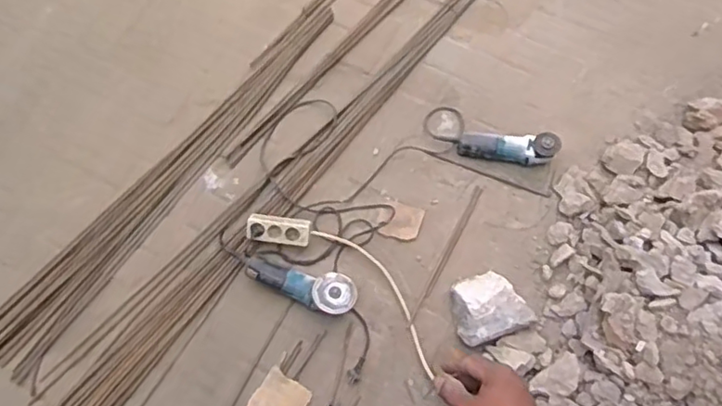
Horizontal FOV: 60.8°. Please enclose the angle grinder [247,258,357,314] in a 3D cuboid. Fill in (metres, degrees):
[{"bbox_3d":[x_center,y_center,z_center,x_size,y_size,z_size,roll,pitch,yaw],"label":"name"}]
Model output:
[{"bbox_3d":[-0.154,0.195,1.483,0.287,0.067,0.092,14,69,11],"label":"angle grinder"}]

